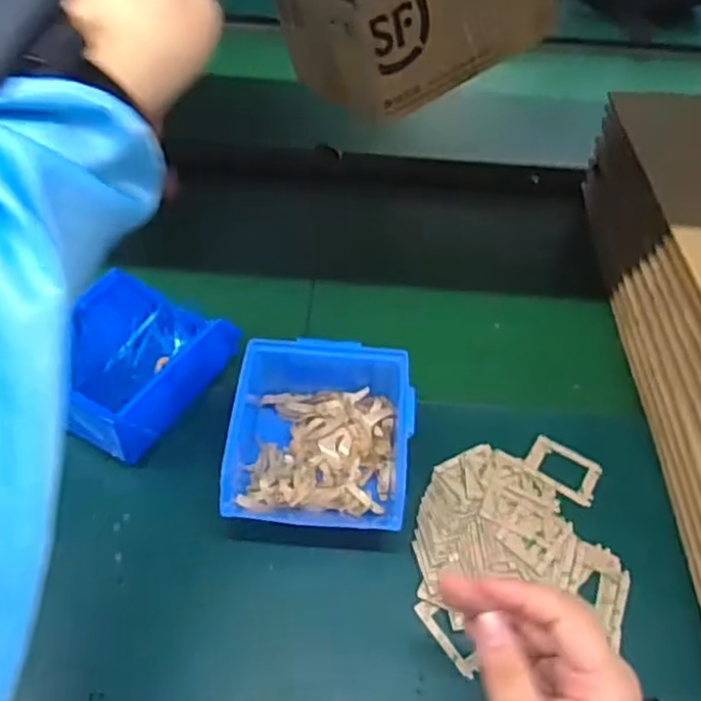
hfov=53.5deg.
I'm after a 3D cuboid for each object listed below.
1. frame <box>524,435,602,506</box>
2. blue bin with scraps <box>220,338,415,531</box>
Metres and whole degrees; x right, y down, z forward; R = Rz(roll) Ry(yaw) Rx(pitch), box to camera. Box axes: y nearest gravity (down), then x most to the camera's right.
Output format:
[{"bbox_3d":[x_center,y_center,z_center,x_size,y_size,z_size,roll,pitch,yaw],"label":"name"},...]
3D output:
[{"bbox_3d":[0.166,0.091,0.537,0.055,0.005,0.038,29,54,20],"label":"frame"},{"bbox_3d":[-0.021,0.064,0.507,0.122,0.062,0.132,4,50,0],"label":"blue bin with scraps"}]

